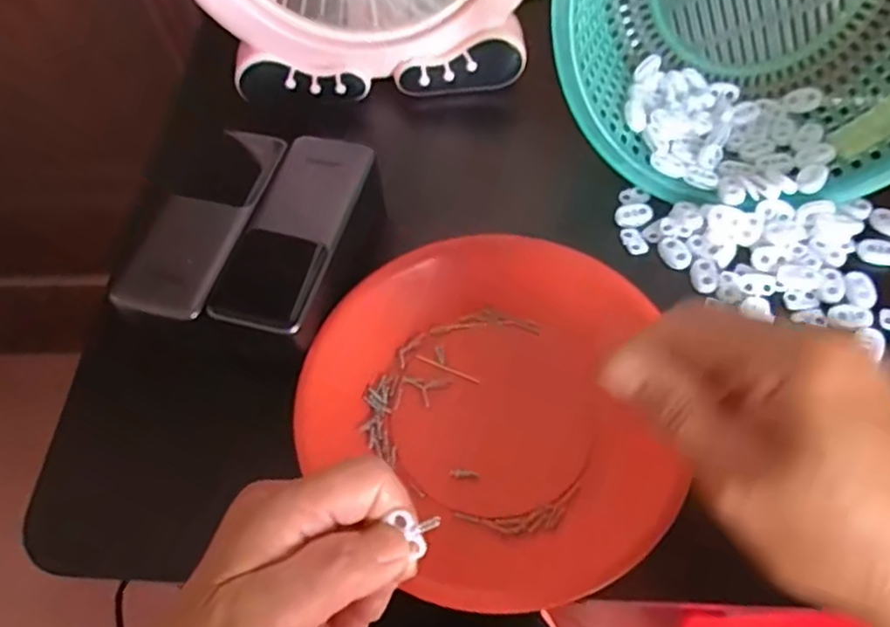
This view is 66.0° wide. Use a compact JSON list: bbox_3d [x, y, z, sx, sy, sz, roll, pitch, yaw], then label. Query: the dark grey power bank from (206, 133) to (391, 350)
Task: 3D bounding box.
[{"bbox_3d":[-0.077,-0.039,0.397,0.060,0.046,0.132,11,61,9],"label":"dark grey power bank"}]

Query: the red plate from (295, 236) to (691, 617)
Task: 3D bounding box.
[{"bbox_3d":[0.019,0.048,0.359,0.178,0.025,0.195,-3,59,1],"label":"red plate"}]

